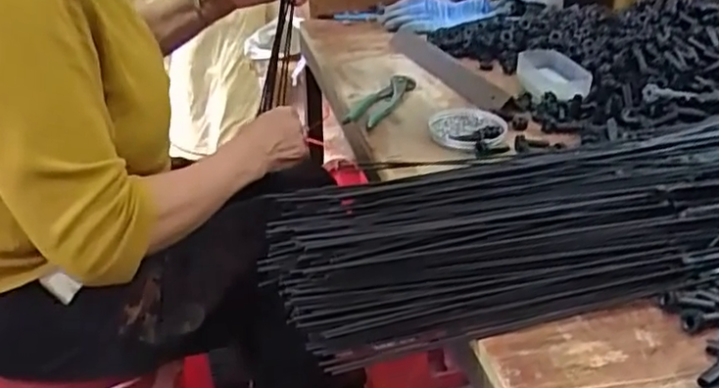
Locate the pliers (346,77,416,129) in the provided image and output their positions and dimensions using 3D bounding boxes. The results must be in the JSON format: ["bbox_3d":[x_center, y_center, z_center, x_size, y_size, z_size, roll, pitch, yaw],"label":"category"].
[{"bbox_3d":[0.027,-0.122,0.883,0.046,0.016,0.154,14,33,21],"label":"pliers"}]

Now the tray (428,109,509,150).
[{"bbox_3d":[0.128,-0.077,0.797,0.088,0.012,0.087,1,31,0],"label":"tray"}]

